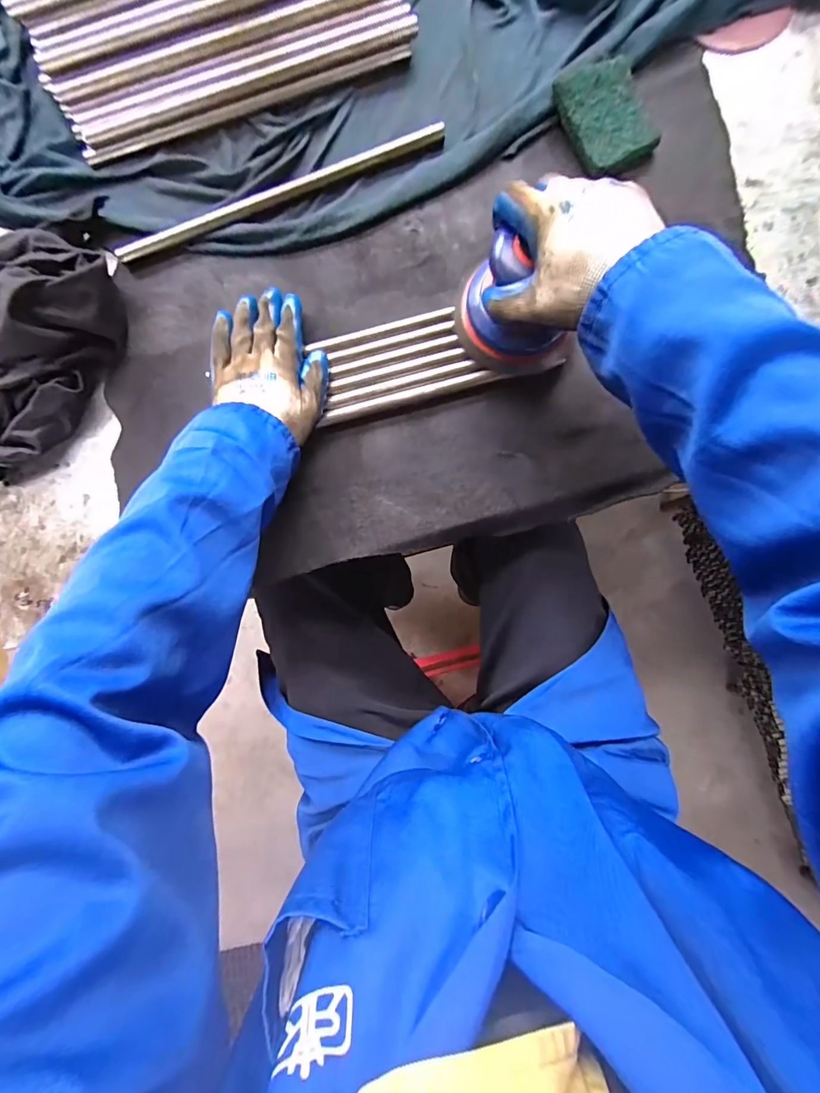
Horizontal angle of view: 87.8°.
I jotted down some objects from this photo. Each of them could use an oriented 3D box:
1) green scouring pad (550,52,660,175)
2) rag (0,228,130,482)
[{"bbox_3d":[0.189,-0.415,0.413,0.074,0.023,0.097,-21,86,1],"label":"green scouring pad"},{"bbox_3d":[-0.383,-0.188,0.406,0.148,0.070,0.238,27,88,4],"label":"rag"}]

